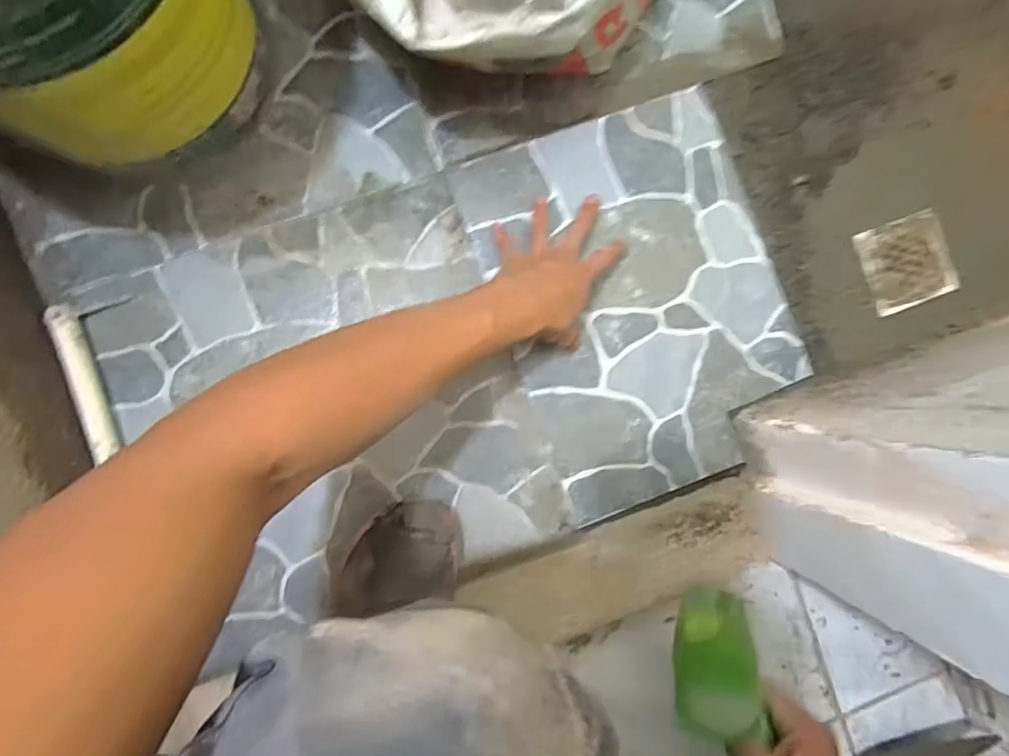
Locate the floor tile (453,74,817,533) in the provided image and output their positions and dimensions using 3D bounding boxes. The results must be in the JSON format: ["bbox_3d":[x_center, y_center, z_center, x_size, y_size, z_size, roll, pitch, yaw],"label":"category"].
[{"bbox_3d":[0.149,-0.082,0.550,0.297,0.009,0.398,-19,90,-4],"label":"floor tile"}]

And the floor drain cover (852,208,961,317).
[{"bbox_3d":[0.480,-0.138,0.602,0.105,0.011,0.102,-21,90,-4],"label":"floor drain cover"}]

